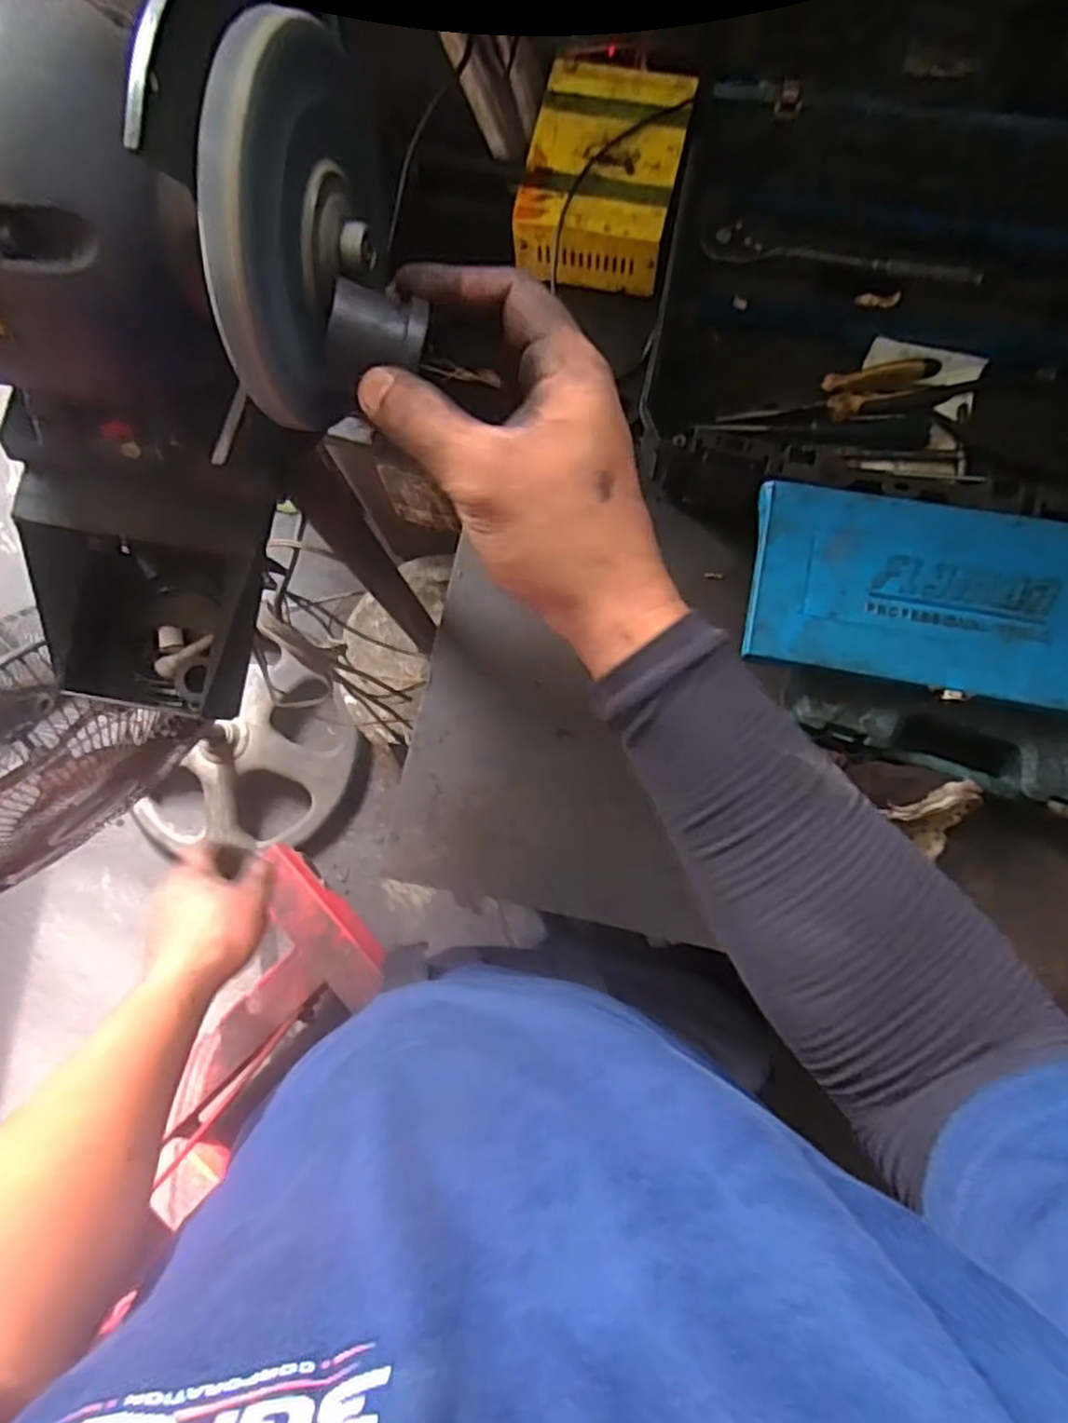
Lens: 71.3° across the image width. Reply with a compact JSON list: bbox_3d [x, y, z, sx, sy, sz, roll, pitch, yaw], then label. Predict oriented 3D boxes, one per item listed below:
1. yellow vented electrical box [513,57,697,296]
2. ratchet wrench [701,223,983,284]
[{"bbox_3d":[0.065,-0.501,0.700,0.137,0.062,0.189,13,82,4],"label":"yellow vented electrical box"},{"bbox_3d":[0.269,-0.403,0.659,0.235,0.024,0.028,11,82,4],"label":"ratchet wrench"}]

